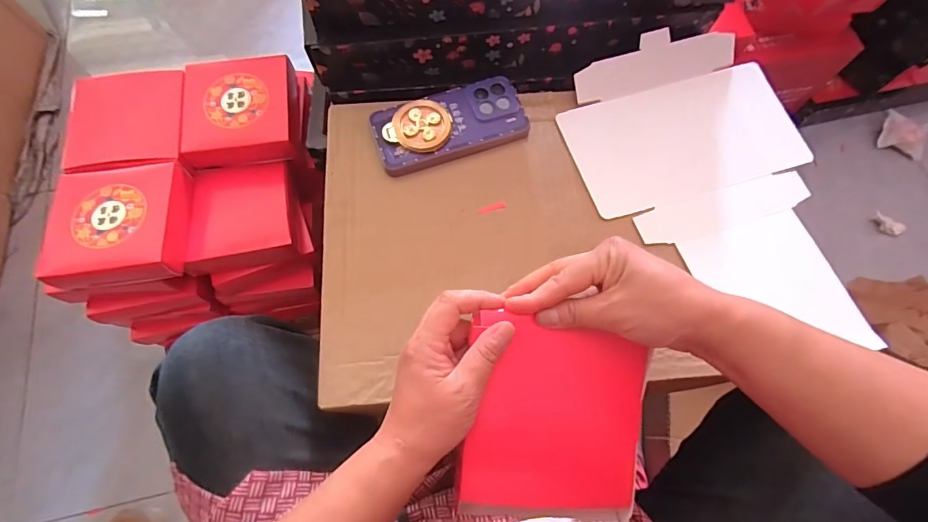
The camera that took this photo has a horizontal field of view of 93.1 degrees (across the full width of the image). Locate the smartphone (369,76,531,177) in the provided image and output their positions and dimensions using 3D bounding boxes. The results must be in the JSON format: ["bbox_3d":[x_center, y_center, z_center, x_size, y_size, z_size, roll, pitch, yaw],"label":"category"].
[{"bbox_3d":[-0.014,-0.136,0.442,0.149,0.022,0.073,-17,71,-9],"label":"smartphone"}]

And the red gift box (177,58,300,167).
[{"bbox_3d":[-0.281,-0.186,0.558,0.133,0.055,0.137,-5,69,-5],"label":"red gift box"}]

